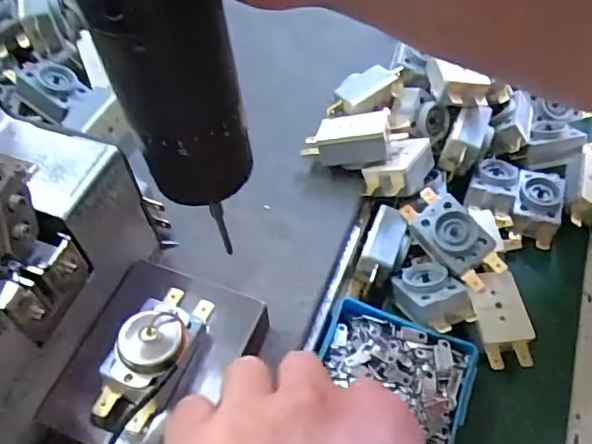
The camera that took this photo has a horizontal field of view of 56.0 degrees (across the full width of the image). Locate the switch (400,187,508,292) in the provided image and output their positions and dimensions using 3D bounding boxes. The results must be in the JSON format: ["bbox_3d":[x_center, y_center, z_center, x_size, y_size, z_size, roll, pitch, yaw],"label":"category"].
[{"bbox_3d":[0.082,0.008,0.293,0.028,0.017,0.058,-42,69,-2],"label":"switch"}]

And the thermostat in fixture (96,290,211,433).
[{"bbox_3d":[-0.057,0.051,0.225,0.027,0.022,0.058,18,56,14],"label":"thermostat in fixture"}]

